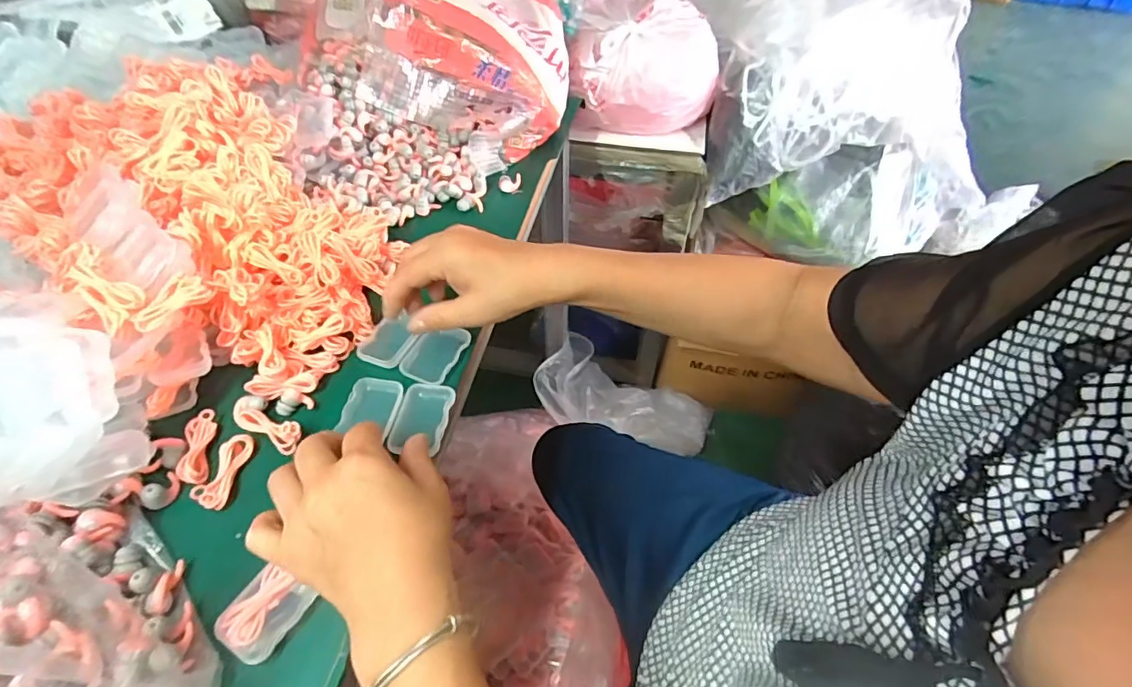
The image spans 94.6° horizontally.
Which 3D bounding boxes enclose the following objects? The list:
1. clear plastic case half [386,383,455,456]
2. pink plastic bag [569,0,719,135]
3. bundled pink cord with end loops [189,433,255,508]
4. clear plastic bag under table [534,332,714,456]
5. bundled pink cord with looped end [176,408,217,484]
[{"bbox_3d":[-0.101,0.054,0.371,0.035,0.013,0.051,5,52,3],"label":"clear plastic case half"},{"bbox_3d":[0.110,-0.403,0.741,0.201,0.125,0.182,3,52,2],"label":"pink plastic bag"},{"bbox_3d":[-0.223,0.082,0.342,0.019,0.008,0.050,9,52,6],"label":"bundled pink cord with end loops"},{"bbox_3d":[0.138,0.123,1.082,0.428,0.106,0.174,18,47,-25],"label":"clear plastic bag under table"},{"bbox_3d":[-0.250,0.070,0.355,0.017,0.009,0.055,-11,53,-10],"label":"bundled pink cord with looped end"}]

